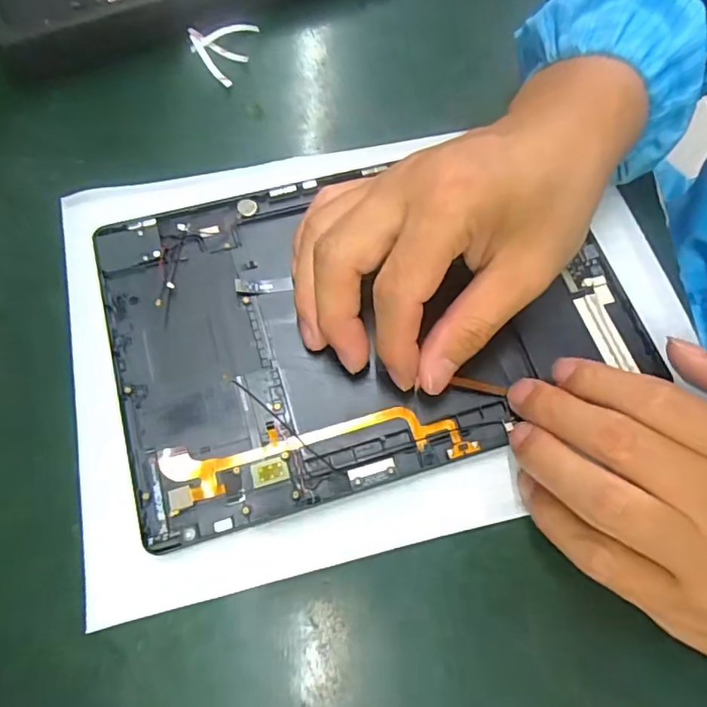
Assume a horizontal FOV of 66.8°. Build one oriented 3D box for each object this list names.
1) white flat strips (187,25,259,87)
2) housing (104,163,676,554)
[{"bbox_3d":[-0.071,-0.172,0.307,0.040,0.007,0.044,-15,70,-8],"label":"white flat strips"},{"bbox_3d":[0.009,-0.019,0.253,0.233,0.010,0.153,-15,70,-8],"label":"housing"}]

